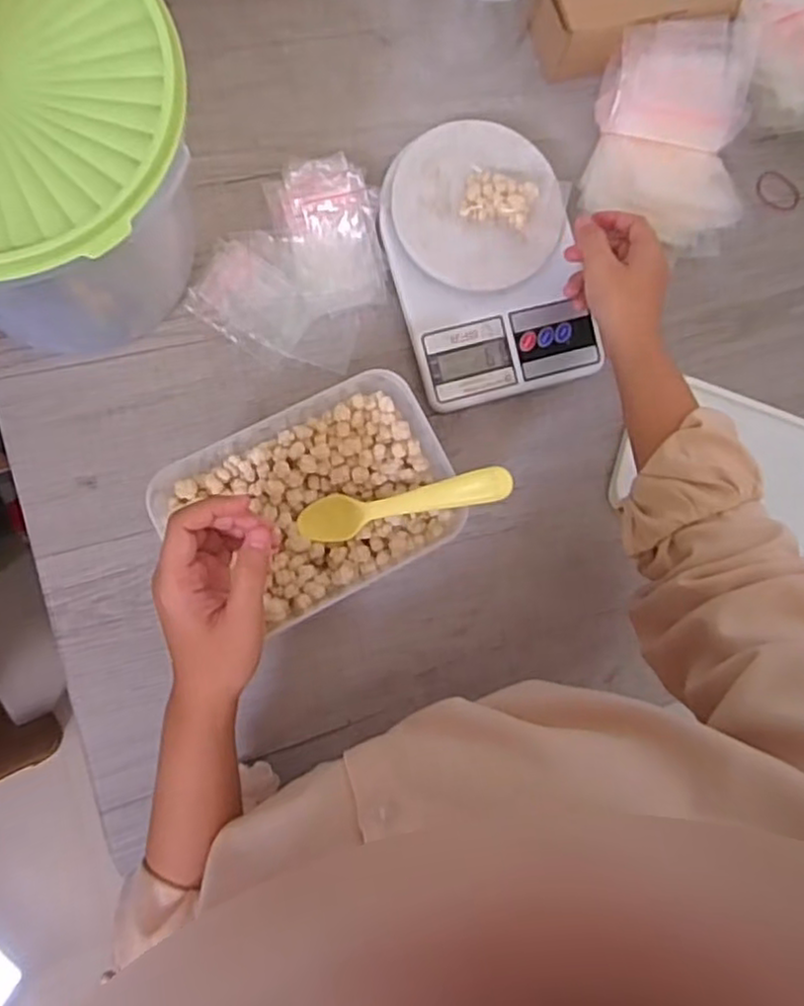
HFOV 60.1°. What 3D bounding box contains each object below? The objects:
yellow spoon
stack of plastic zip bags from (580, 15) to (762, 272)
[{"bbox_3d":[-0.001,0.001,0.465,0.153,0.012,0.029,-12,86,24],"label":"yellow spoon"},{"bbox_3d":[0.223,-0.298,0.566,0.131,0.048,0.174,7,84,-7],"label":"stack of plastic zip bags"}]

